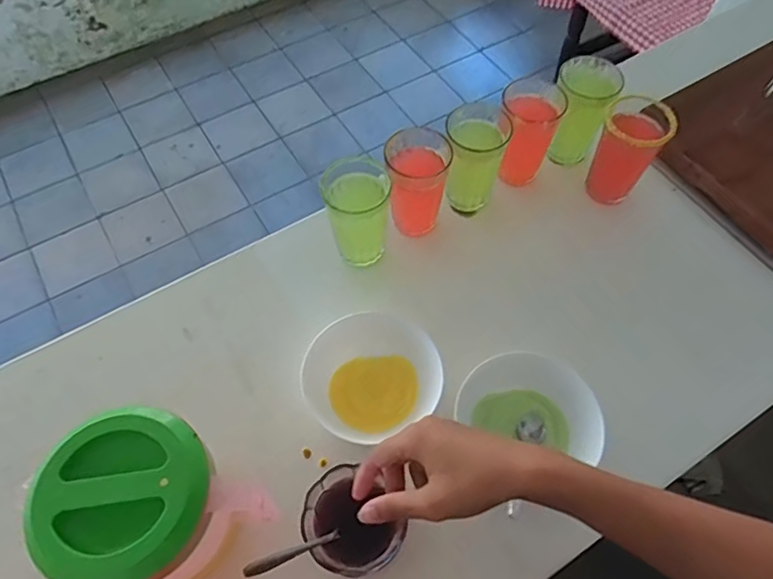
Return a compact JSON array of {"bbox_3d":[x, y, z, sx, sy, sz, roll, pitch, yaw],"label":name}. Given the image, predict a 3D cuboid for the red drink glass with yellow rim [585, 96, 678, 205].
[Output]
[{"bbox_3d":[0.306,-0.172,0.733,0.073,0.142,0.085,19,62,11],"label":"red drink glass with yellow rim"}]

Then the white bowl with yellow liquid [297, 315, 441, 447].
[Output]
[{"bbox_3d":[-0.019,0.093,0.622,0.139,0.052,0.140,0,61,0],"label":"white bowl with yellow liquid"}]

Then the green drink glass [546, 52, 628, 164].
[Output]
[{"bbox_3d":[0.262,-0.242,0.772,0.076,0.132,0.093,25,64,14],"label":"green drink glass"}]

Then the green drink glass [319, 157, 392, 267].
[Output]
[{"bbox_3d":[-0.034,-0.091,0.678,0.075,0.108,0.074,-3,61,-1],"label":"green drink glass"}]

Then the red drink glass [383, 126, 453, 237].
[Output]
[{"bbox_3d":[0.036,-0.130,0.698,0.074,0.113,0.081,8,61,5],"label":"red drink glass"}]

